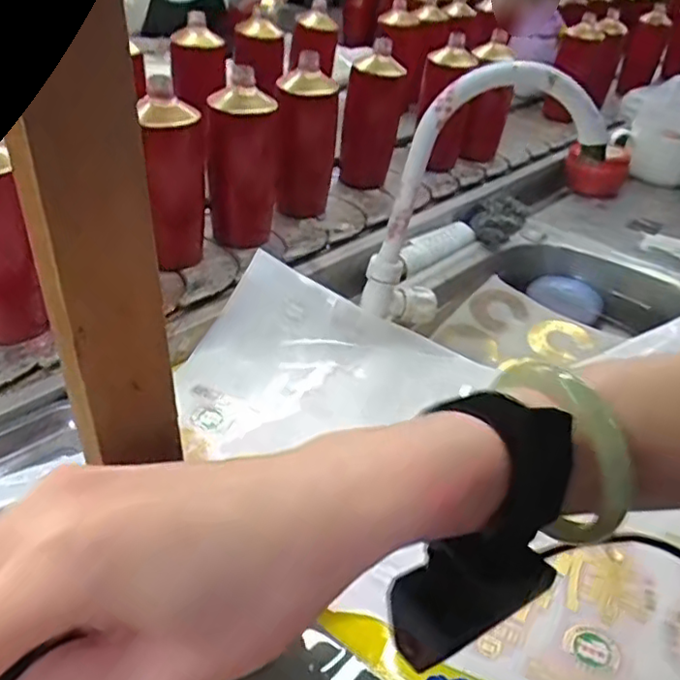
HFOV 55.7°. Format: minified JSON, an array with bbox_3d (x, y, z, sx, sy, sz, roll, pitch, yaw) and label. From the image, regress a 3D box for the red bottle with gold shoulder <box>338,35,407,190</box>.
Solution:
[{"bbox_3d":[0.048,-0.330,0.946,0.080,0.191,0.085,7,36,1],"label":"red bottle with gold shoulder"}]

